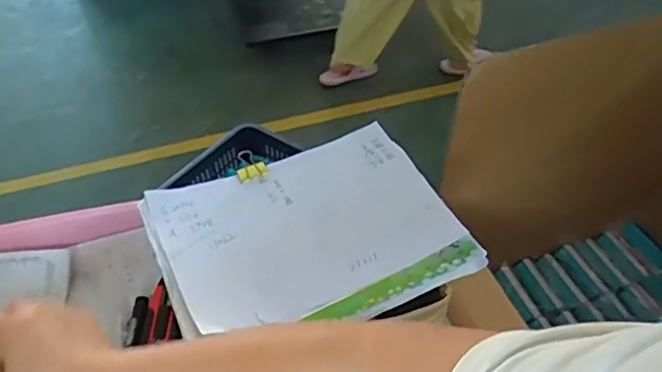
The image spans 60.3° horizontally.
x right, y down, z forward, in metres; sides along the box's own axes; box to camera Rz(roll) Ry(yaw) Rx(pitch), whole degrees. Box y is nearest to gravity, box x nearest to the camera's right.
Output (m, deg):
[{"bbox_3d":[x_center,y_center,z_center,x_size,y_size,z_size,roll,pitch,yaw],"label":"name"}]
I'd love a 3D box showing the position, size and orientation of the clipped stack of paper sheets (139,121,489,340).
[{"bbox_3d":[-0.026,0.039,0.581,0.290,0.027,0.215,-15,48,-14],"label":"clipped stack of paper sheets"}]

